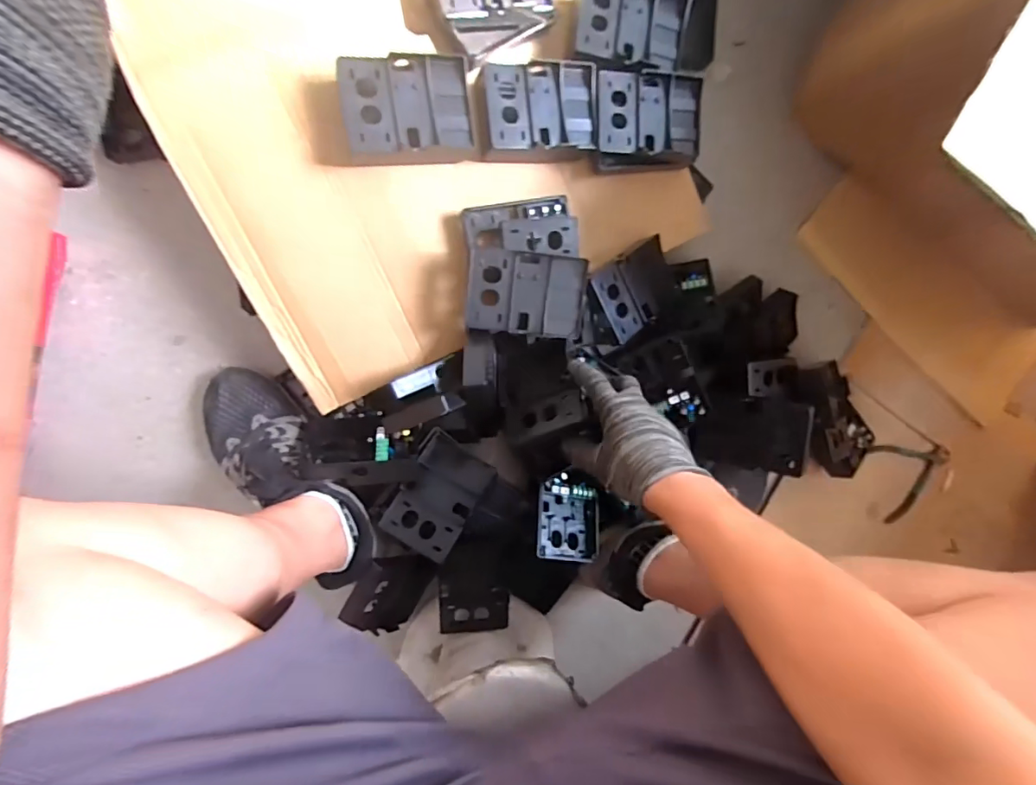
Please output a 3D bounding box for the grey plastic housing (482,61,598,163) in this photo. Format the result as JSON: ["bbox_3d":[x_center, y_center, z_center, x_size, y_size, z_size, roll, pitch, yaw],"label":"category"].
[{"bbox_3d":[0.028,-0.303,0.543,0.125,0.023,0.095,-6,92,-10],"label":"grey plastic housing"}]

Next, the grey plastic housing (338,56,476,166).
[{"bbox_3d":[-0.109,-0.278,0.506,0.131,0.044,0.089,-10,93,-10],"label":"grey plastic housing"}]

